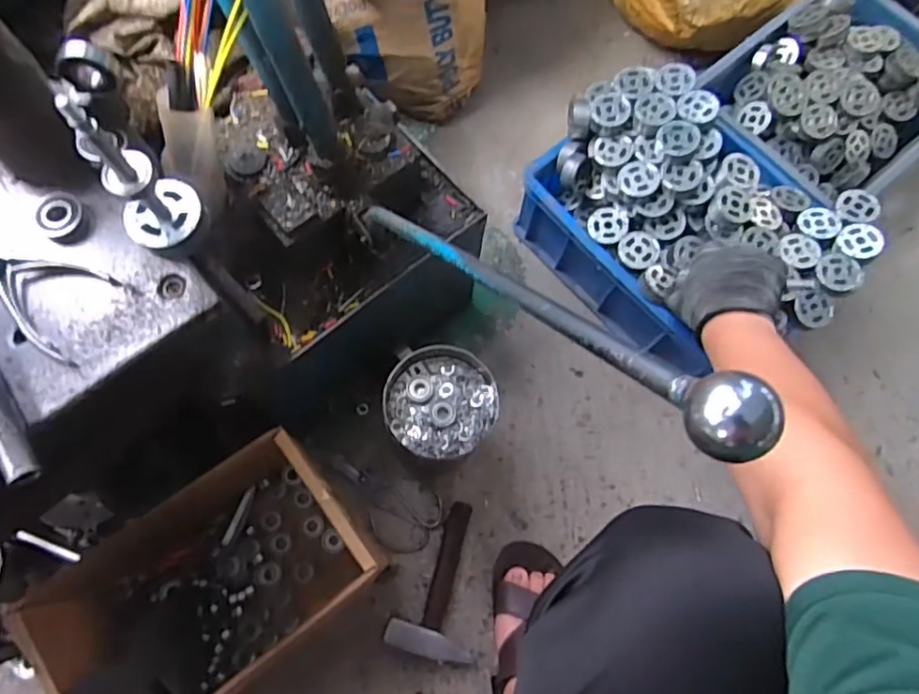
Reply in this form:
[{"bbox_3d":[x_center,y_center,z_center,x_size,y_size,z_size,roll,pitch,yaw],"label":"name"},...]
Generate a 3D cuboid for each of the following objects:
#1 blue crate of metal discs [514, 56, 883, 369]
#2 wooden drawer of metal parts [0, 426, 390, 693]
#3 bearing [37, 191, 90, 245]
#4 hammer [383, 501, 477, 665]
[{"bbox_3d":[0.318,-0.175,0.847,0.415,0.212,0.284,42,76,11],"label":"blue crate of metal discs"},{"bbox_3d":[-0.266,0.271,0.694,0.312,0.211,0.209,-32,76,-11],"label":"wooden drawer of metal parts"},{"bbox_3d":[-0.294,-0.096,0.447,0.036,0.017,0.032,42,76,11],"label":"bearing"},{"bbox_3d":[-0.021,0.299,0.783,0.107,0.027,0.191,13,72,2],"label":"hammer"}]

